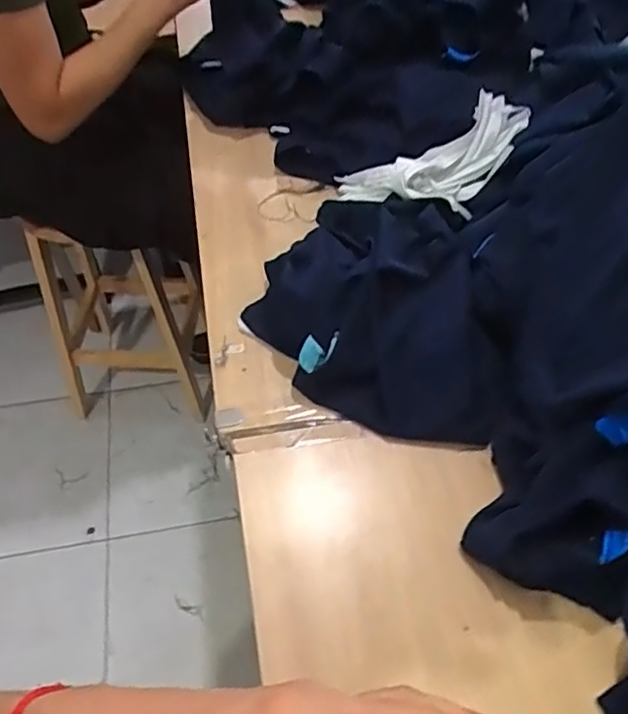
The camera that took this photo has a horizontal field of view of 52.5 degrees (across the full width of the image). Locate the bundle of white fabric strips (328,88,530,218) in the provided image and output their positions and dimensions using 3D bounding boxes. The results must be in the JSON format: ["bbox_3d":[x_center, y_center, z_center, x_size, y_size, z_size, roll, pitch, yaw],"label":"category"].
[{"bbox_3d":[0.153,-0.234,0.798,0.245,0.048,0.139,-21,52,10],"label":"bundle of white fabric strips"}]

